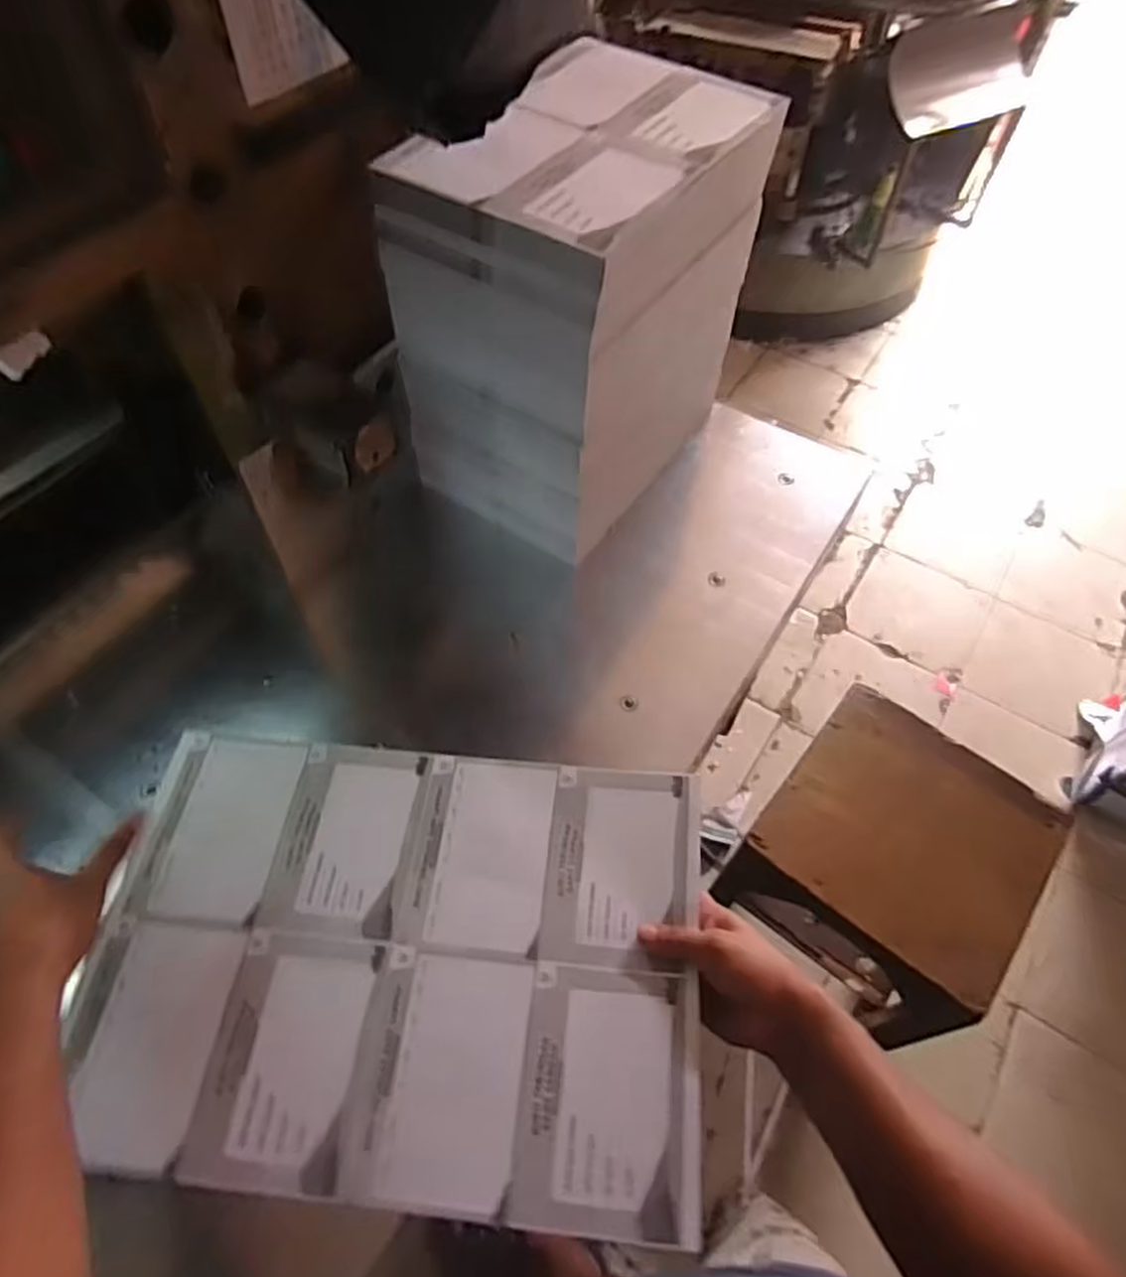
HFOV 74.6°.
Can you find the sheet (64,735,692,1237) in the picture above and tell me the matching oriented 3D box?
[{"bbox_3d":[-0.125,0.229,0.551,0.440,0.008,0.306,4,57,5],"label":"sheet"}]

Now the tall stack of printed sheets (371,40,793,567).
[{"bbox_3d":[0.019,-0.321,0.727,0.215,0.330,0.300,30,61,19],"label":"tall stack of printed sheets"}]

